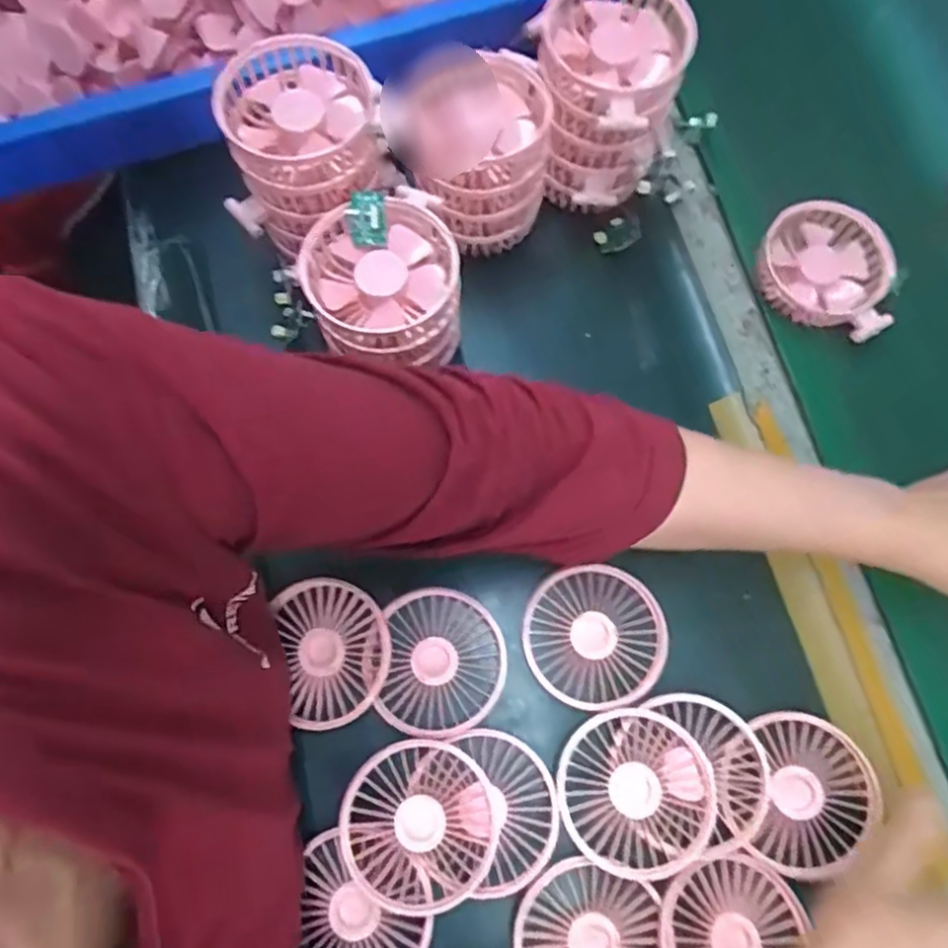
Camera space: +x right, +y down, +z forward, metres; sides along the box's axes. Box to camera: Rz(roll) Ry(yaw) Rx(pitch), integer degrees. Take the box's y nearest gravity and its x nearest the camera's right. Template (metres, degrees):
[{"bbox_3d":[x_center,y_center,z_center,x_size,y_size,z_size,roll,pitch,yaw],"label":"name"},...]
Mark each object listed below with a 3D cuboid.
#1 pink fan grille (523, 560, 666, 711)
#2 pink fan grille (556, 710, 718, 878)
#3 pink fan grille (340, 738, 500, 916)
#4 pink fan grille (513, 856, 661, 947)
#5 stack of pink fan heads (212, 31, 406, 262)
[{"bbox_3d":[0.077,0.102,0.434,0.086,0.007,0.084,0,72,-1],"label":"pink fan grille"},{"bbox_3d":[0.094,0.186,0.402,0.086,0.017,0.087,0,72,-1],"label":"pink fan grille"},{"bbox_3d":[-0.031,0.203,0.398,0.087,0.013,0.086,0,72,-1],"label":"pink fan grille"},{"bbox_3d":[0.066,0.265,0.388,0.082,0.013,0.081,0,72,-1],"label":"pink fan grille"},{"bbox_3d":[-0.102,-0.205,0.443,0.104,0.084,0.101,11,74,1],"label":"stack of pink fan heads"}]

